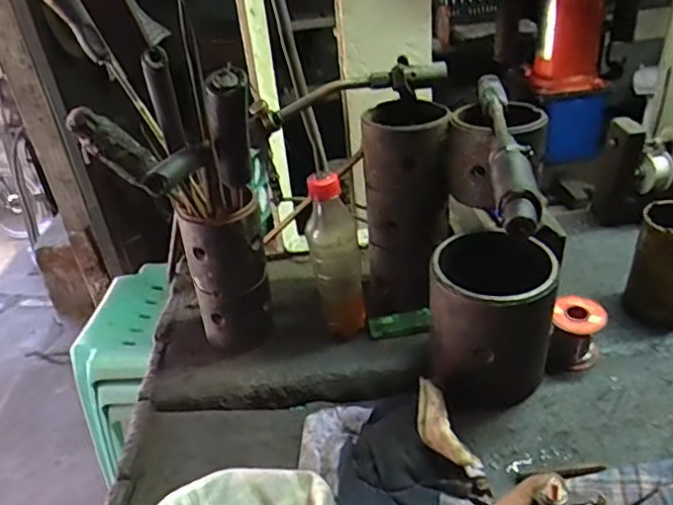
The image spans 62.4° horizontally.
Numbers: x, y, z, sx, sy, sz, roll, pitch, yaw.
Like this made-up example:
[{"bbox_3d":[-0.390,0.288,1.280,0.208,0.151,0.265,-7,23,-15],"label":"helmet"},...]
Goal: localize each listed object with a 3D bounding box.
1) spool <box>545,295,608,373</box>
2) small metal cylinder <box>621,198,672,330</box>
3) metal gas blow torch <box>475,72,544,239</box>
[{"bbox_3d":[0.236,0.080,0.546,0.047,0.056,0.053,8,34,23],"label":"spool"},{"bbox_3d":[0.349,0.011,0.577,0.072,0.112,0.077,13,37,29],"label":"small metal cylinder"},{"bbox_3d":[0.138,-0.095,0.456,0.029,0.030,0.265,0,32,11],"label":"metal gas blow torch"}]

